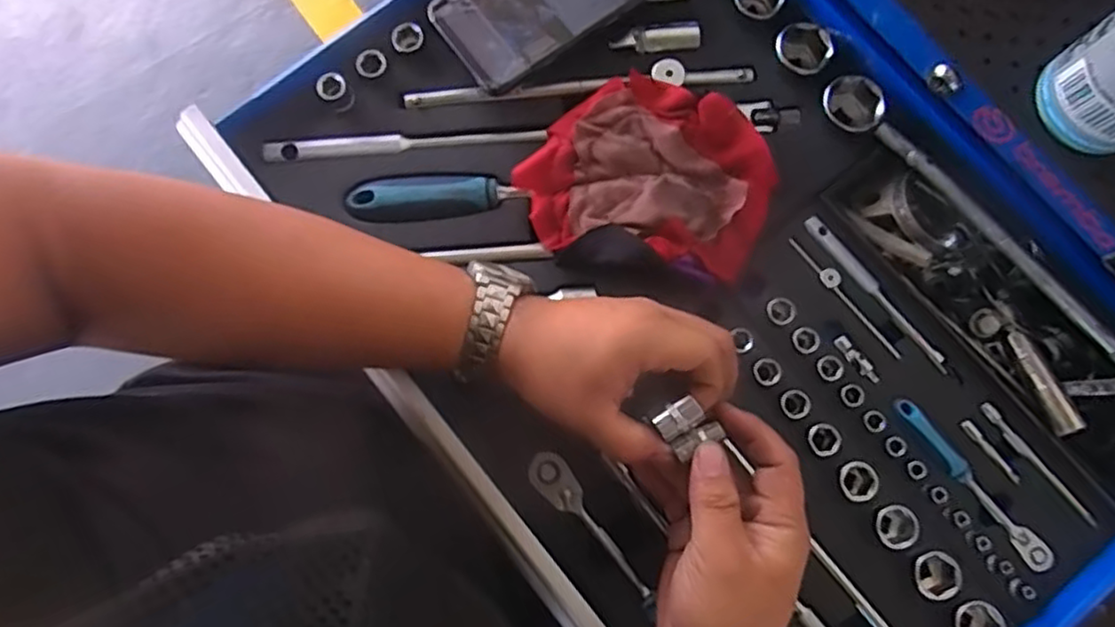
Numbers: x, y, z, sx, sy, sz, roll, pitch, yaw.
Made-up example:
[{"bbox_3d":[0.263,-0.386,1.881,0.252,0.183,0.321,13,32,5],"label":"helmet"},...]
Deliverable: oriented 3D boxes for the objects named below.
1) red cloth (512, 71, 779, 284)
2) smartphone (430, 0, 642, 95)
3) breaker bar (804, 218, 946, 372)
[{"bbox_3d":[0.063,-0.087,0.456,0.160,0.021,0.141,24,80,4],"label":"red cloth"},{"bbox_3d":[0.001,-0.223,0.473,0.165,0.013,0.074,-35,82,-6],"label":"smartphone"},{"bbox_3d":[0.214,-0.014,0.458,0.012,0.006,0.131,-39,82,-7],"label":"breaker bar"}]

